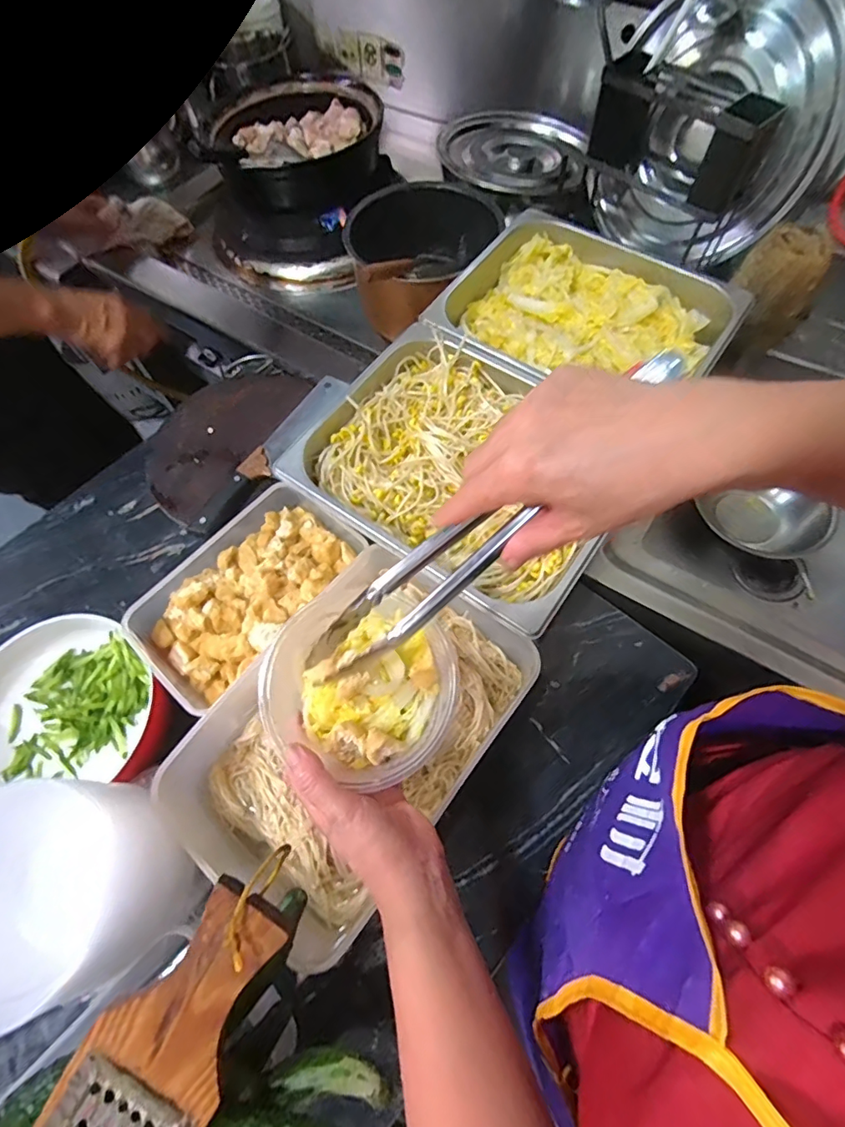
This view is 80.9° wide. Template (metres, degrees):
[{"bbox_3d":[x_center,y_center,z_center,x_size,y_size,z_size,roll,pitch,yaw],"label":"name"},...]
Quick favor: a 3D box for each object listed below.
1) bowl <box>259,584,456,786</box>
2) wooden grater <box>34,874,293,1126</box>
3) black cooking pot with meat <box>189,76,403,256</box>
[{"bbox_3d":[-0.048,0.085,0.379,0.147,0.059,0.142,-1,64,3],"label":"bowl"},{"bbox_3d":[-0.176,0.325,0.289,0.081,0.024,0.333,34,99,18],"label":"wooden grater"},{"bbox_3d":[-0.240,-0.751,0.914,0.293,0.135,0.322,-1,64,3],"label":"black cooking pot with meat"}]

